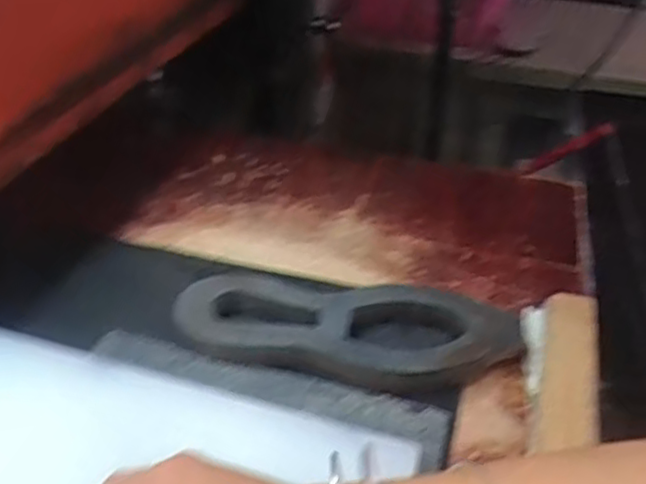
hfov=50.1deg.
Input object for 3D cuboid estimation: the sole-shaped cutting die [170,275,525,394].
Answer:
[{"bbox_3d":[0.022,0.062,0.513,0.246,0.034,0.100,8,33,8],"label":"sole-shaped cutting die"}]

